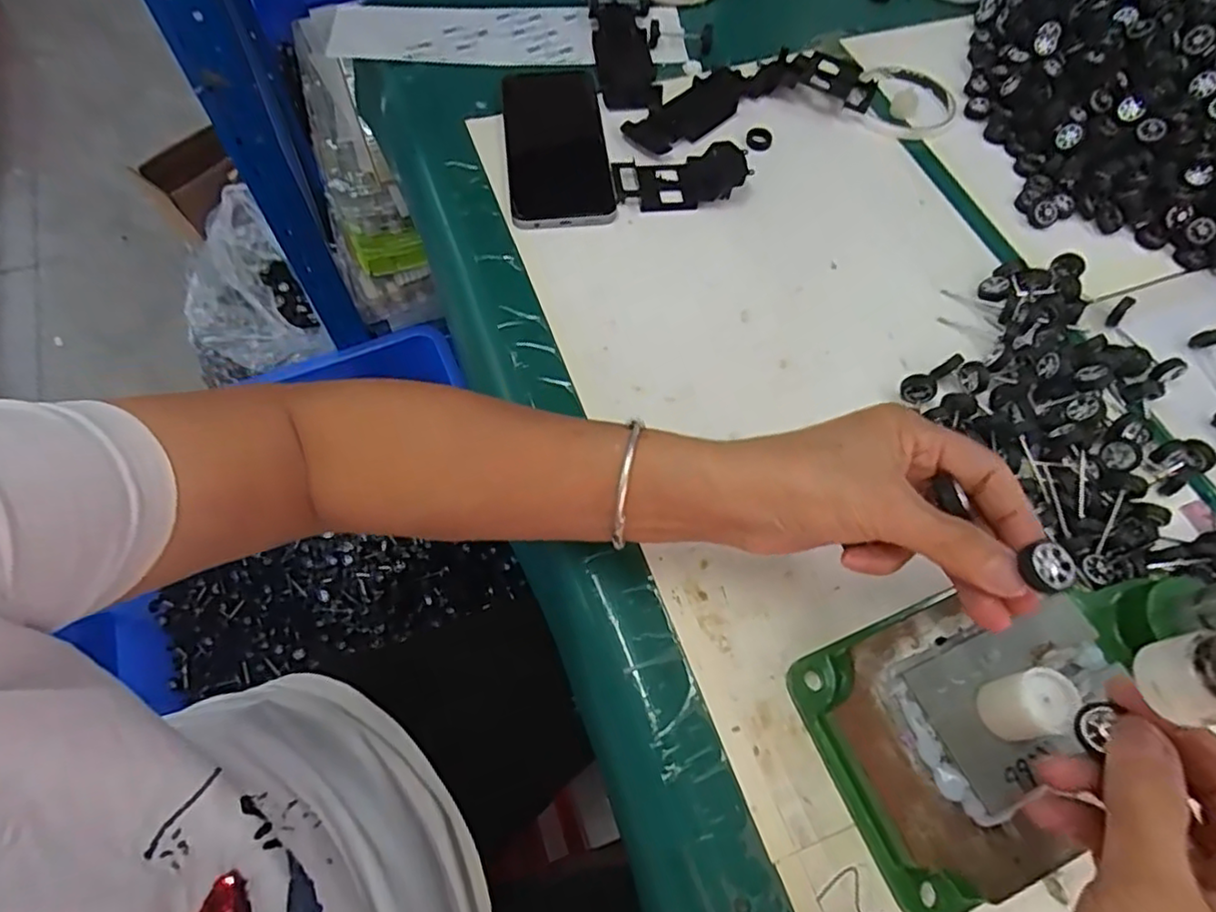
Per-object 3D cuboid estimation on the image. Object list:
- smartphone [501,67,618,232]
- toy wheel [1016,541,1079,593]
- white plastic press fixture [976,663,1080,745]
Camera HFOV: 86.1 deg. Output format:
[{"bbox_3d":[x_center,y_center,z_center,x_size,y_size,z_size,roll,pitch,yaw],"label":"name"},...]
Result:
[{"bbox_3d":[-0.039,-0.241,0.490,0.074,0.011,0.172,-5,63,-6],"label":"smartphone"},{"bbox_3d":[0.165,0.042,0.244,0.017,0.006,0.018,1,63,-2],"label":"toy wheel"},{"bbox_3d":[0.171,0.103,0.269,0.027,0.033,0.024,-17,65,-11],"label":"white plastic press fixture"}]

